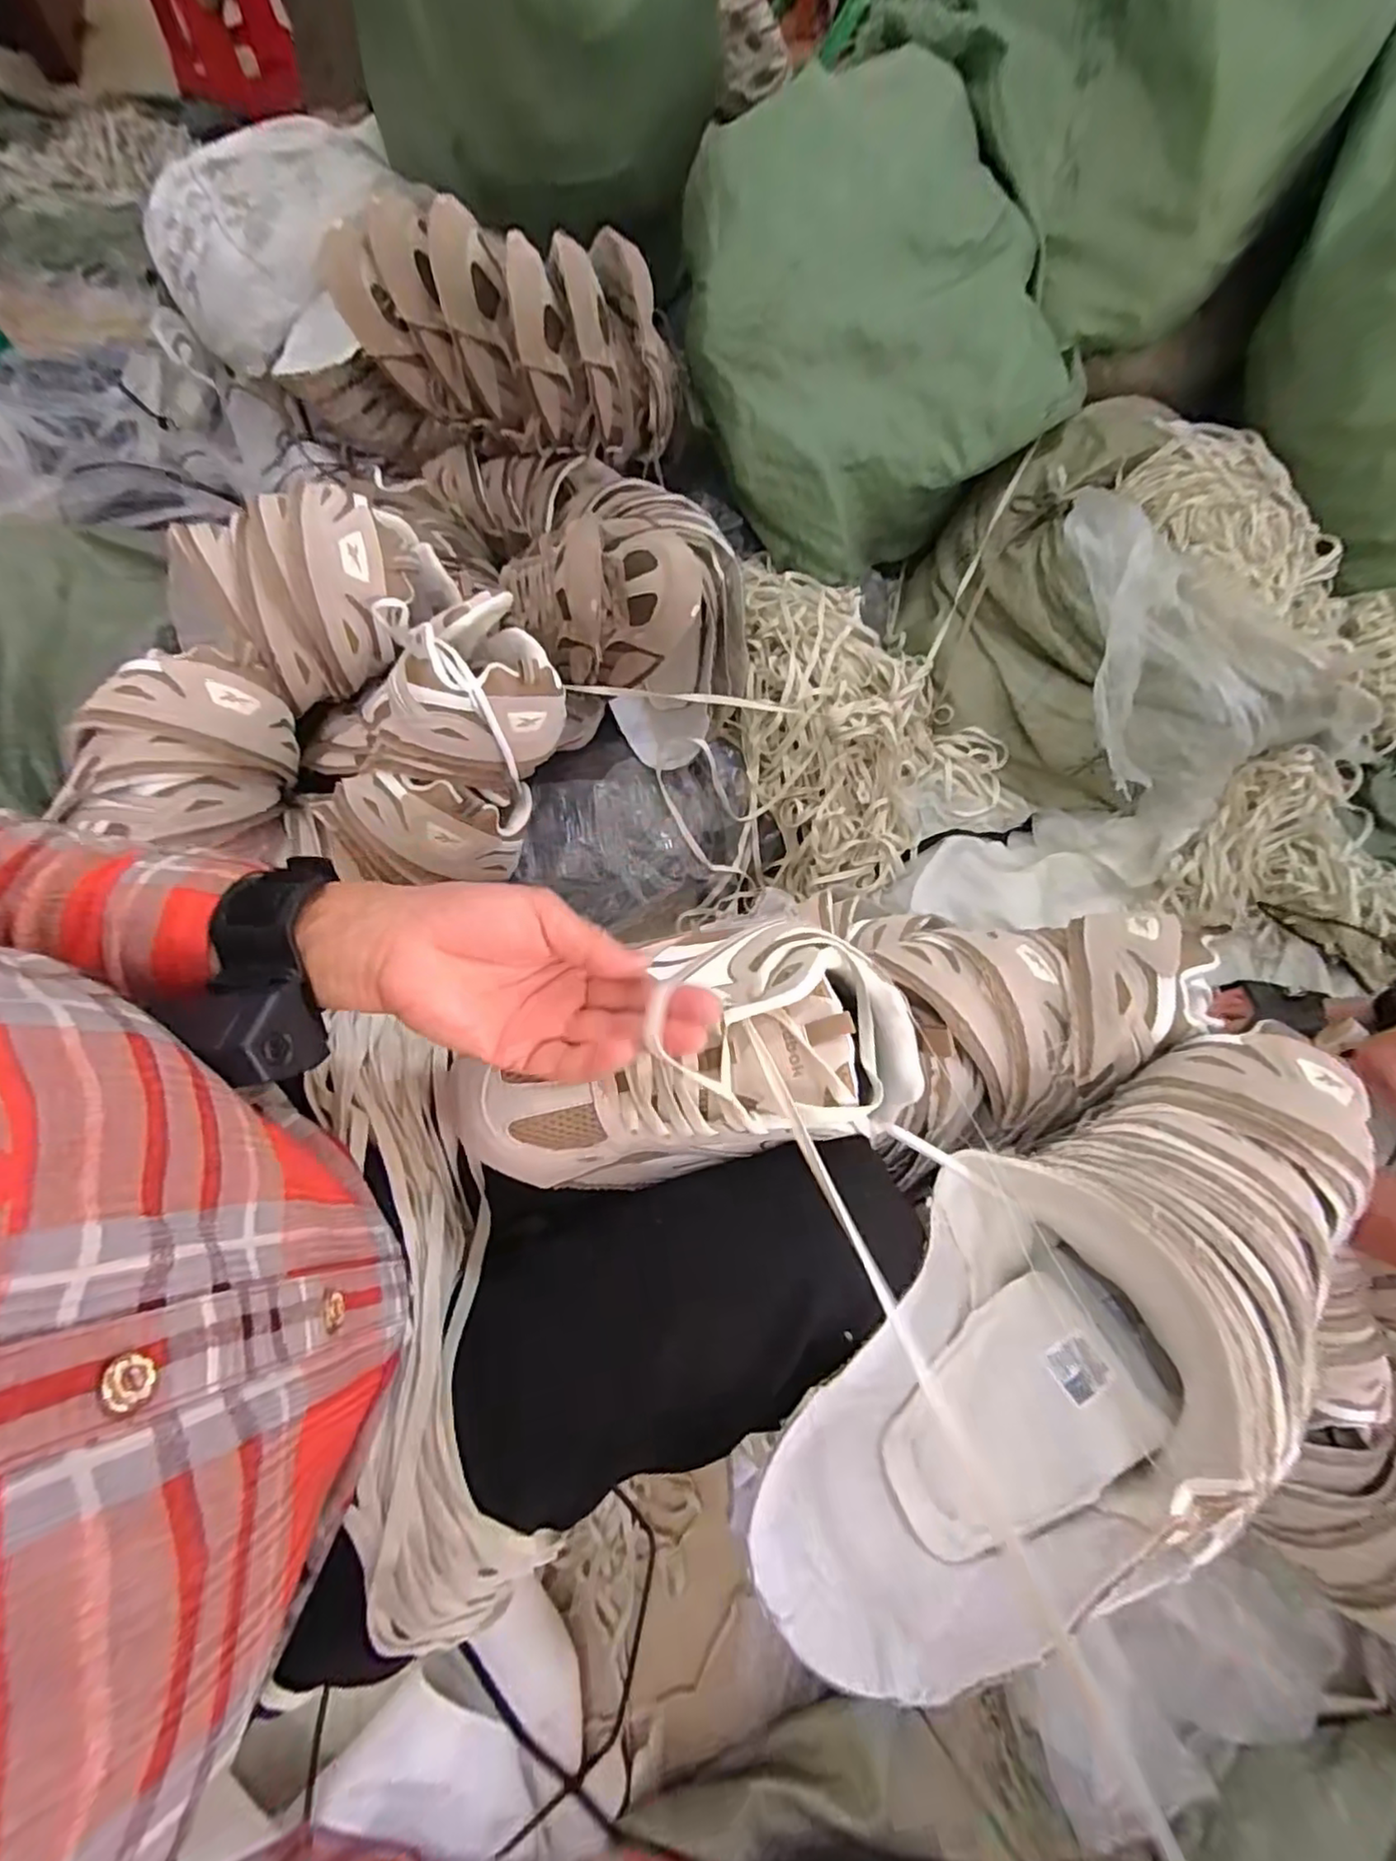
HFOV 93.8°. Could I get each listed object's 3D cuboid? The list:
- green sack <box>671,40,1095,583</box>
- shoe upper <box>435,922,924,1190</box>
[{"bbox_3d":[0.231,-0.718,0.805,0.456,0.341,0.322,-24,71,-11],"label":"green sack"},{"bbox_3d":[-0.008,0.067,0.340,0.229,0.076,0.117,-19,70,0],"label":"shoe upper"}]

